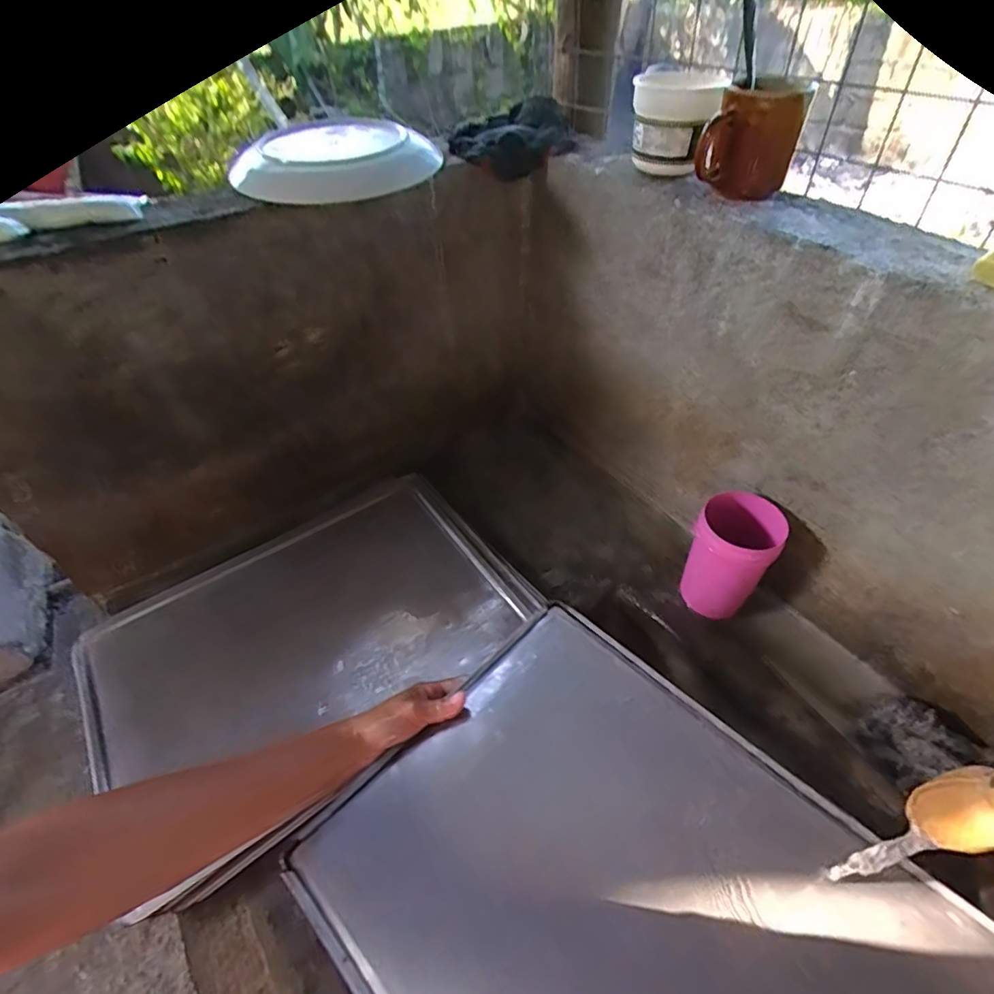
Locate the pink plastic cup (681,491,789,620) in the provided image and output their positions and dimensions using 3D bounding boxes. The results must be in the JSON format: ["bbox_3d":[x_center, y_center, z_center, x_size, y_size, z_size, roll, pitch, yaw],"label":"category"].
[{"bbox_3d":[0.268,0.070,0.629,0.083,0.143,0.073,-4,47,-1],"label":"pink plastic cup"}]

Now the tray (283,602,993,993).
[{"bbox_3d":[0.103,0.296,0.379,0.327,0.026,0.427,-36,54,-29],"label":"tray"}]

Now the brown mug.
[{"bbox_3d":[0.245,-0.344,0.524,0.085,0.086,0.083,17,50,18],"label":"brown mug"}]

